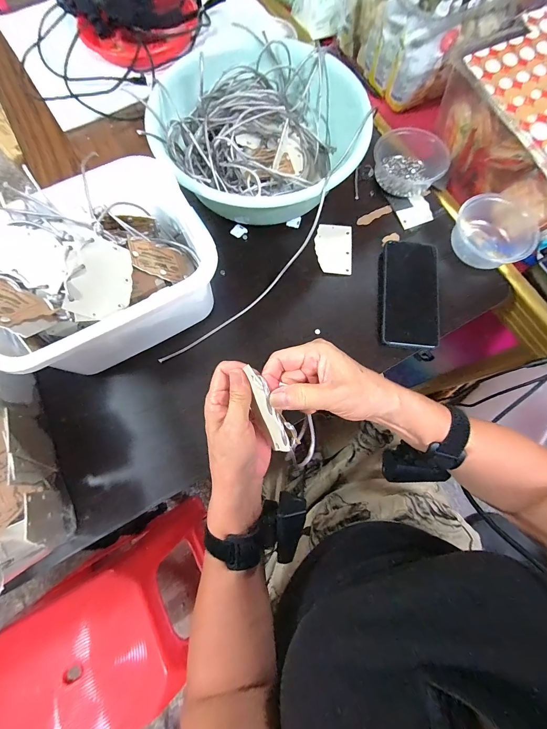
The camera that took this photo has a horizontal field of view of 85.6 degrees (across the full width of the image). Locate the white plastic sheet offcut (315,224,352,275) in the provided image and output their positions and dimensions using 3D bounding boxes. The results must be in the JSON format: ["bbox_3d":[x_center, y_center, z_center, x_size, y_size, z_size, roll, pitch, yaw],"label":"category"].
[{"bbox_3d":[0.093,-0.179,0.456,0.055,0.004,0.086,4,75,0],"label":"white plastic sheet offcut"}]

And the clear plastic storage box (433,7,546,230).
[{"bbox_3d":[0.454,-0.369,0.466,0.320,0.133,0.294,-22,77,-7],"label":"clear plastic storage box"}]

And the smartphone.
[{"bbox_3d":[0.198,-0.103,0.427,0.077,0.013,0.163,5,78,3],"label":"smartphone"}]

